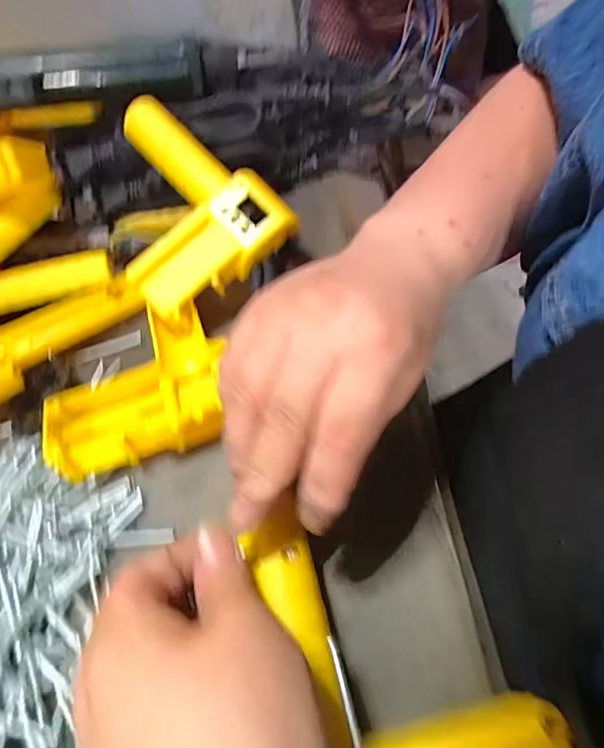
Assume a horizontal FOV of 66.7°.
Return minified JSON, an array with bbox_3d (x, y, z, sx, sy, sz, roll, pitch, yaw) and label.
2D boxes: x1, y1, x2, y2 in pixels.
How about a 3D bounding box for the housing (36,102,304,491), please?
[{"bbox_3d":[-0.085,-0.060,0.303,0.135,0.047,0.262,11,77,8],"label":"housing"}]

